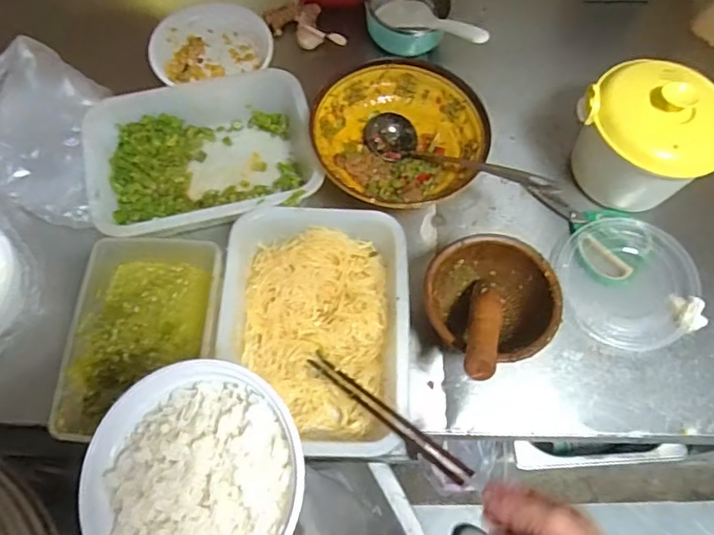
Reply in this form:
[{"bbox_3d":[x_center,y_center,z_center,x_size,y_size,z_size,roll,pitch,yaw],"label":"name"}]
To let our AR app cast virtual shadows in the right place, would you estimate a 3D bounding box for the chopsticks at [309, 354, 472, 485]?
[{"bbox_3d":[0.030,0.155,0.602,0.214,0.017,0.017,33,68,30],"label":"chopsticks"}]

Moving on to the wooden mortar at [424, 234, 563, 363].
[{"bbox_3d":[0.151,0.044,0.663,0.149,0.089,0.145,1,66,-2],"label":"wooden mortar"}]

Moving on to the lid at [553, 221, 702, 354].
[{"bbox_3d":[0.346,0.017,0.726,0.176,0.018,0.170,1,66,-2],"label":"lid"}]

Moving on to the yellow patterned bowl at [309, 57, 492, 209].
[{"bbox_3d":[0.049,-0.164,0.744,0.215,0.074,0.212,1,66,-2],"label":"yellow patterned bowl"}]

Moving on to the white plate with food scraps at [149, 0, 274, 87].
[{"bbox_3d":[-0.214,-0.317,0.832,0.167,0.052,0.147,-20,68,-11],"label":"white plate with food scraps"}]

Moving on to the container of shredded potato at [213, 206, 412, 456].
[{"bbox_3d":[-0.045,0.064,0.647,0.207,0.064,0.279,2,66,-1],"label":"container of shredded potato"}]

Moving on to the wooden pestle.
[{"bbox_3d":[0.137,0.065,0.602,0.038,0.029,0.155,18,32,6],"label":"wooden pestle"}]

